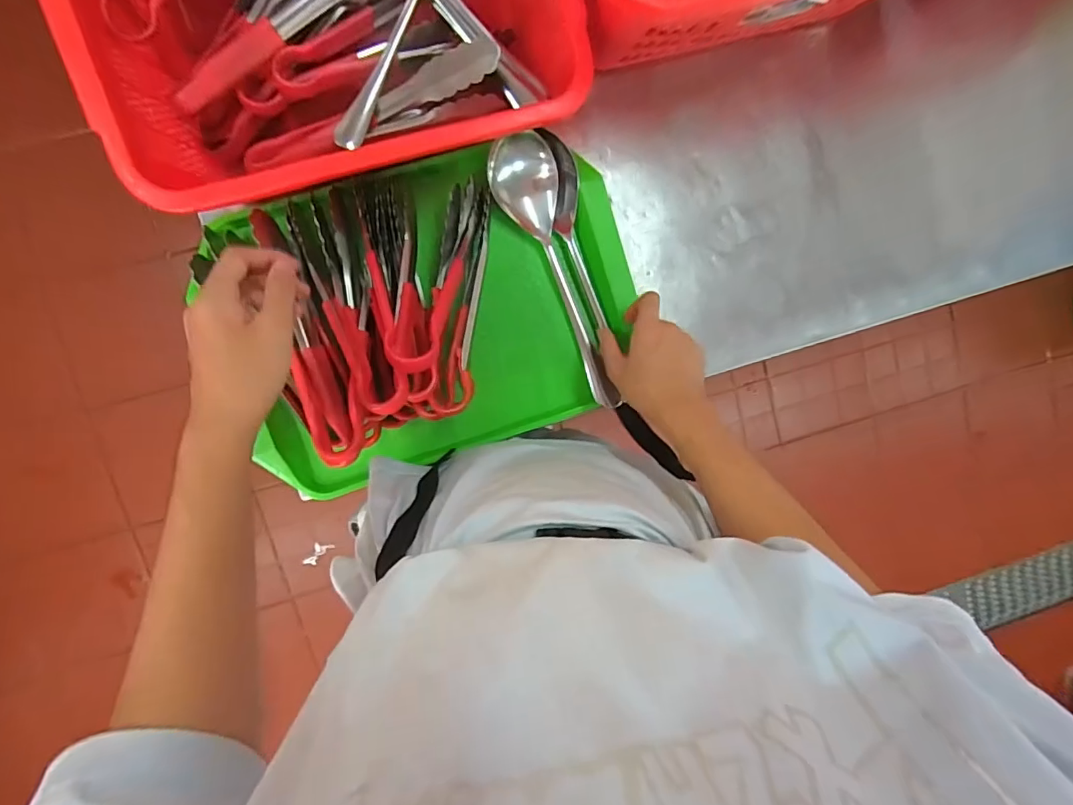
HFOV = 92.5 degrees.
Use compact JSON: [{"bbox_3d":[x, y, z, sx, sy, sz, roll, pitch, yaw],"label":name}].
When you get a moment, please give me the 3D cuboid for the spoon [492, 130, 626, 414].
[{"bbox_3d":[0.025,-0.126,0.540,0.064,0.029,0.286,-22,108,-5],"label":"spoon"}]

